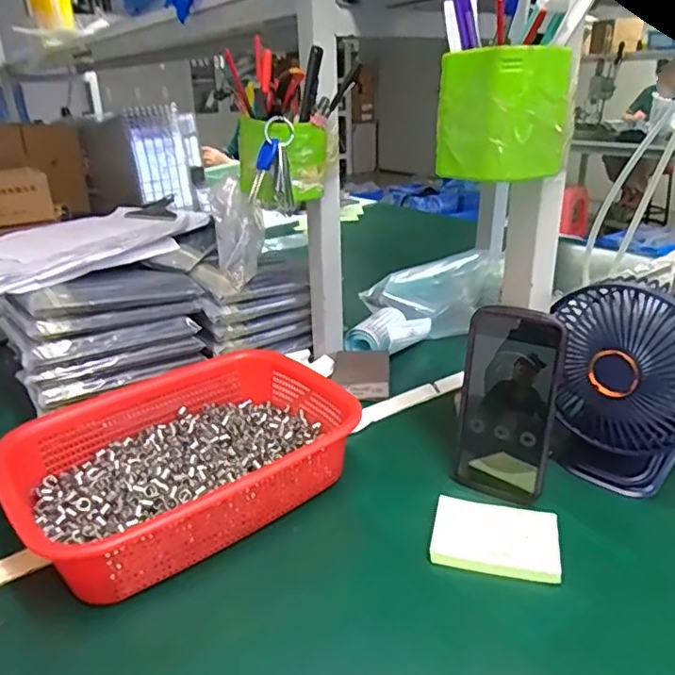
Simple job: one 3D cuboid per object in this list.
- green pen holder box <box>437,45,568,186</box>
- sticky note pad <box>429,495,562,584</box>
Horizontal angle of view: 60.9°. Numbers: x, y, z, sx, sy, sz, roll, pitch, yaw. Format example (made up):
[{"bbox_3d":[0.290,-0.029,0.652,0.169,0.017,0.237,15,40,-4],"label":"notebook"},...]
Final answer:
[{"bbox_3d":[0.115,-0.153,0.397,0.073,0.078,0.069,-18,28,-33],"label":"green pen holder box"},{"bbox_3d":[0.125,0.159,0.455,0.094,0.013,0.069,5,24,15],"label":"sticky note pad"}]

